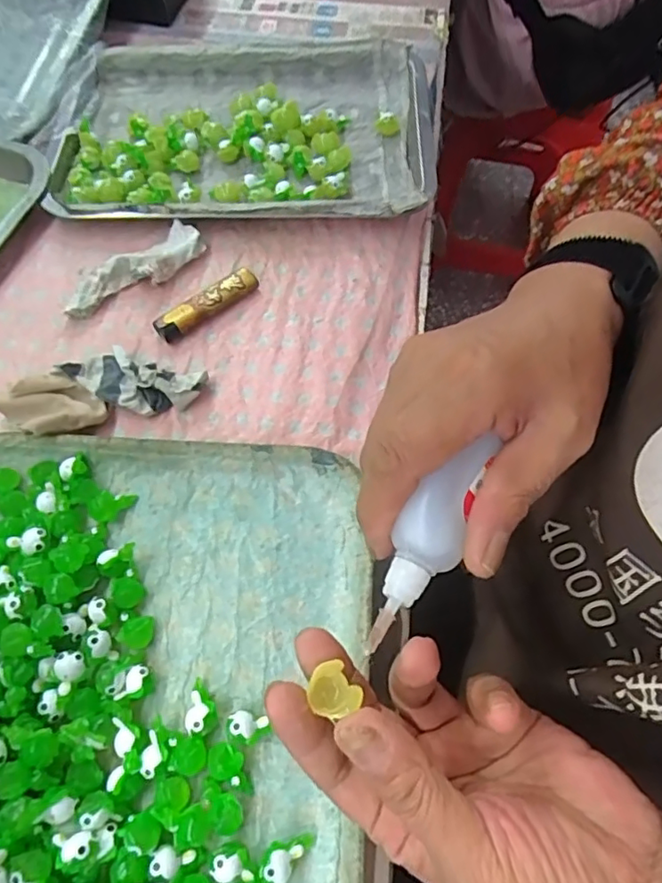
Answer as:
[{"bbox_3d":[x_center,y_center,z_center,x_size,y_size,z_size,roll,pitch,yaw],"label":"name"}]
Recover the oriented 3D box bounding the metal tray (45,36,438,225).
[{"bbox_3d":[-0.070,-0.261,0.479,0.295,0.034,0.207,1,64,-1],"label":"metal tray"}]

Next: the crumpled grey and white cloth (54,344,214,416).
[{"bbox_3d":[-0.131,-0.039,0.375,0.089,0.023,0.037,12,64,5],"label":"crumpled grey and white cloth"}]

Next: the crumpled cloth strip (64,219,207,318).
[{"bbox_3d":[-0.145,-0.128,0.417,0.107,0.022,0.036,-28,68,-14],"label":"crumpled cloth strip"}]

